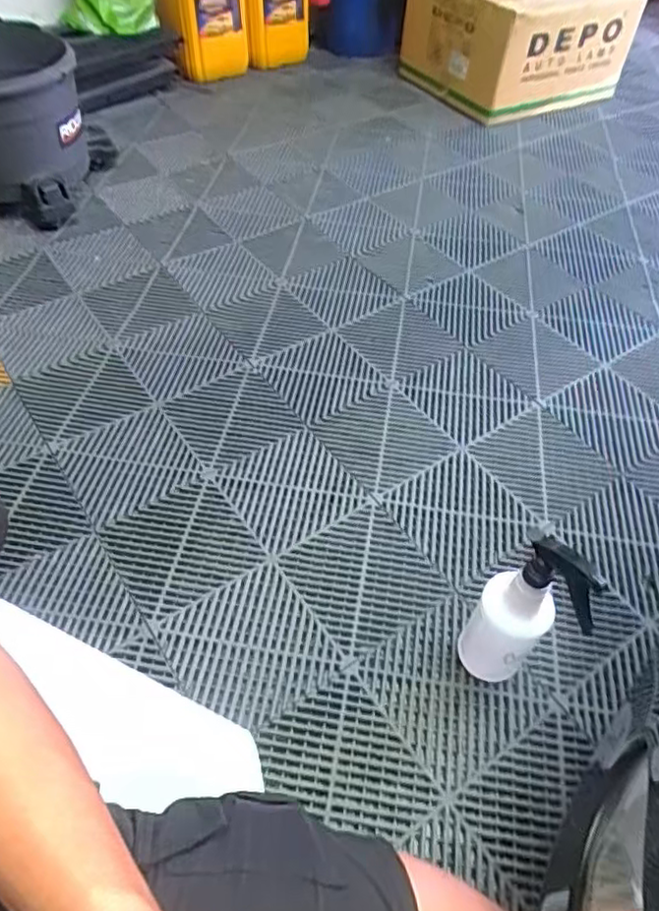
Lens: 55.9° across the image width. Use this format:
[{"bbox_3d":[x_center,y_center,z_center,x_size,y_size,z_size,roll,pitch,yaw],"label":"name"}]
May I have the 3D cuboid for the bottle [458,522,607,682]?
[{"bbox_3d":[0.225,0.191,0.732,0.103,0.303,0.077,20,52,13],"label":"bottle"}]

